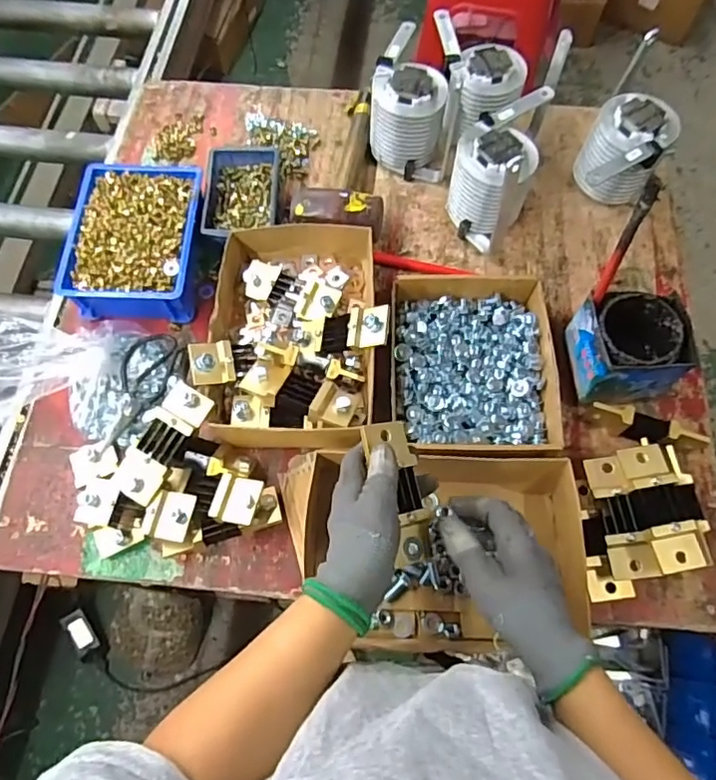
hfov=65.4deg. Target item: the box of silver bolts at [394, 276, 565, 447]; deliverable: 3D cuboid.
[{"bbox_3d":[0.131,-0.030,0.652,0.179,0.051,0.215,1,68,0],"label":"box of silver bolts"}]

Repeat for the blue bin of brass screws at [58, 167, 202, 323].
[{"bbox_3d":[-0.274,-0.190,0.699,0.154,0.054,0.202,2,68,1],"label":"blue bin of brass screws"}]

